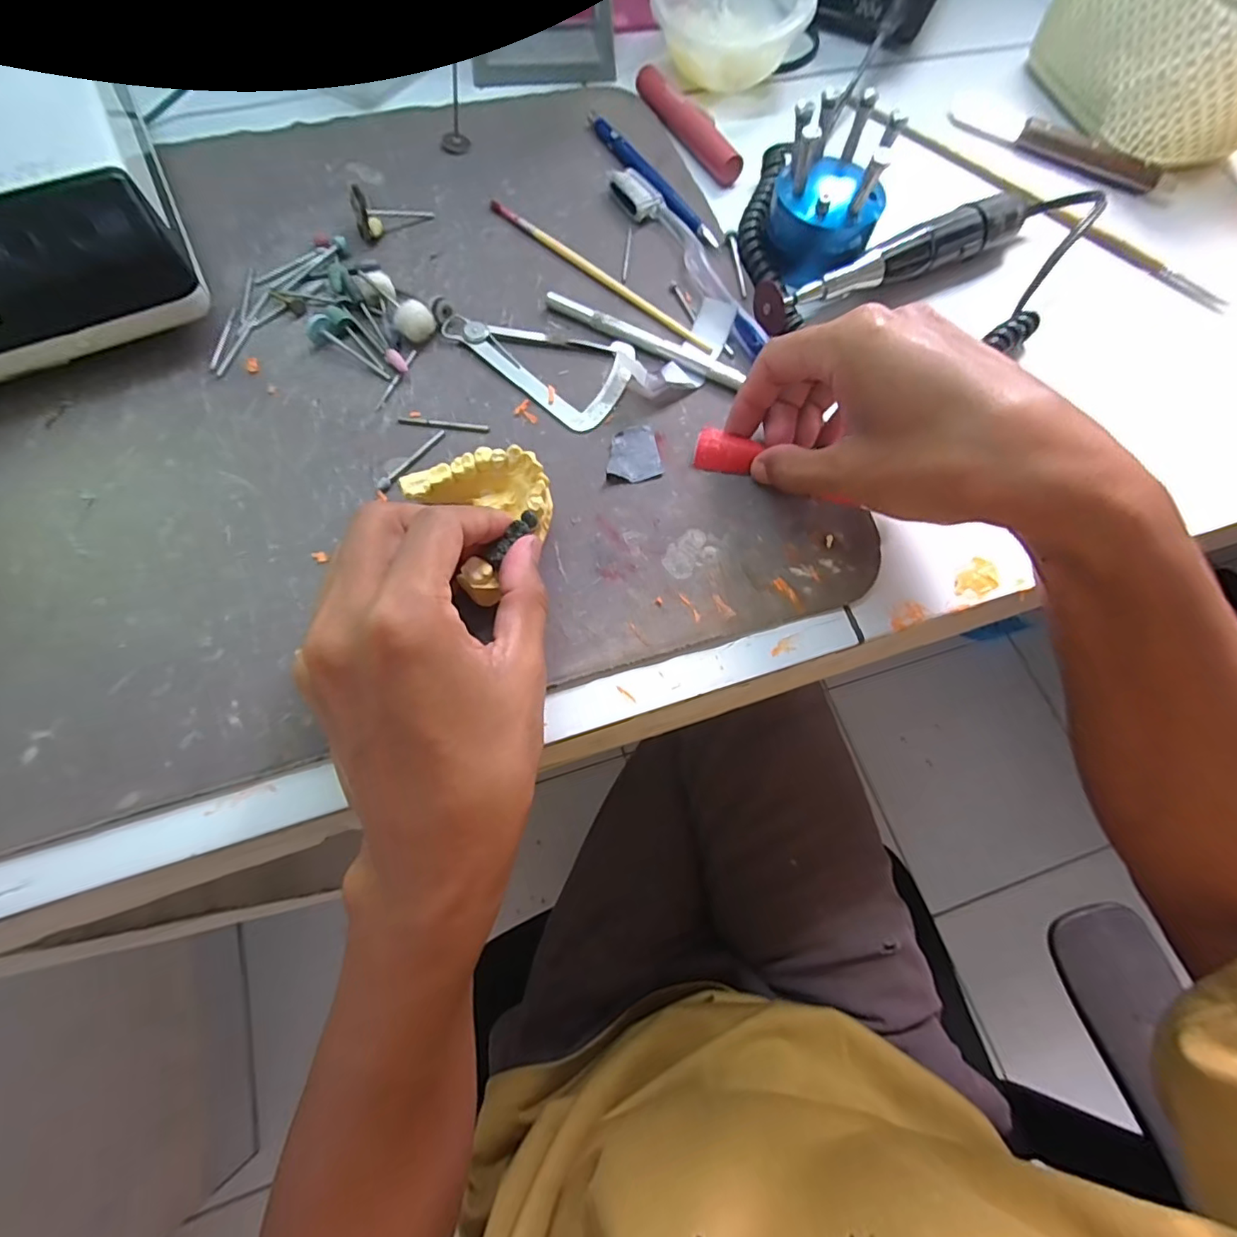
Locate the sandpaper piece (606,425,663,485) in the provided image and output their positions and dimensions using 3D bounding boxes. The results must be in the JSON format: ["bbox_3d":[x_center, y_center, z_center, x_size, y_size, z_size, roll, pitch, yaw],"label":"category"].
[{"bbox_3d":[0.007,-0.080,0.272,0.027,0.004,0.030,-8,70,-6],"label":"sandpaper piece"}]

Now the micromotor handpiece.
[{"bbox_3d":[0.152,-0.198,0.309,0.167,0.025,0.025,-25,72,-12],"label":"micromotor handpiece"}]

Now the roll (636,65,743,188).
[{"bbox_3d":[0.043,-0.318,0.357,0.015,0.015,0.106,-28,73,-13],"label":"roll"}]

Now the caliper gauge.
[{"bbox_3d":[-0.038,-0.140,0.291,0.098,0.006,0.058,36,71,10],"label":"caliper gauge"}]

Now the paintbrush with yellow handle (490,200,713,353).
[{"bbox_3d":[-0.013,-0.193,0.313,0.160,0.005,0.008,40,72,12],"label":"paintbrush with yellow handle"}]

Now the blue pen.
[{"bbox_3d":[0.016,-0.270,0.341,0.014,0.009,0.134,-30,73,-13],"label":"blue pen"}]

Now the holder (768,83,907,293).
[{"bbox_3d":[0.113,-0.225,0.302,0.055,0.060,0.057,-39,76,-16],"label":"holder"}]

